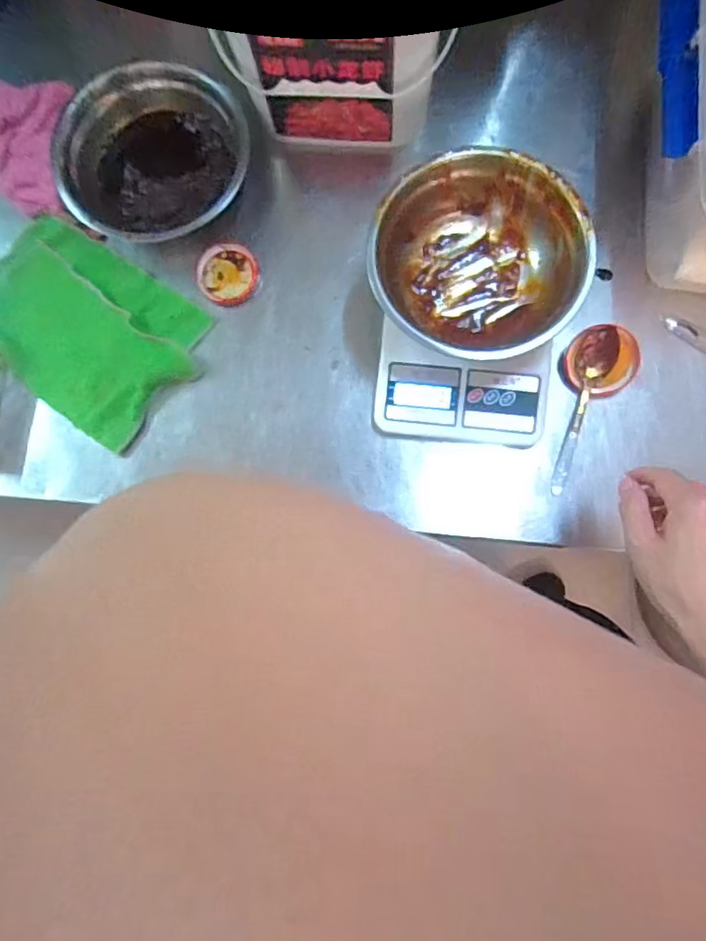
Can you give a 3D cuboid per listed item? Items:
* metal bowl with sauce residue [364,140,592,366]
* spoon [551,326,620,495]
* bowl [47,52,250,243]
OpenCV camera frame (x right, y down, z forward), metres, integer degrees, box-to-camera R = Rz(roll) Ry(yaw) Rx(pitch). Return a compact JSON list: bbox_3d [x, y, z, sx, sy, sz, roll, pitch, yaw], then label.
[{"bbox_3d":[0.107,-0.188,0.494,0.177,0.071,0.163,-4,84,1],"label":"metal bowl with sauce residue"},{"bbox_3d":[0.215,-0.055,0.513,0.033,0.023,0.154,14,86,3],"label":"spoon"},{"bbox_3d":[-0.192,-0.301,0.533,0.173,0.069,0.162,0,84,2],"label":"bowl"}]

